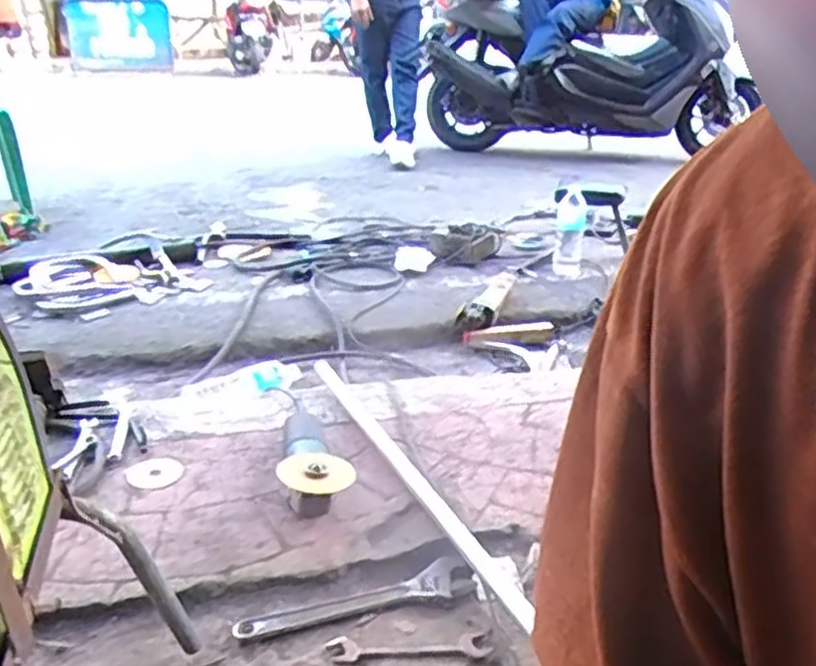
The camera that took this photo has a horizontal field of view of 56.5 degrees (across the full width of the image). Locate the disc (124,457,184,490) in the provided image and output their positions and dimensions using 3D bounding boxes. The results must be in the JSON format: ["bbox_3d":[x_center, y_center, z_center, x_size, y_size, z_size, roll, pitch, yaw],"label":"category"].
[{"bbox_3d":[-0.362,0.199,1.086,0.077,0.005,0.068,-11,37,-32],"label":"disc"}]

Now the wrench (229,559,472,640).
[{"bbox_3d":[-0.059,0.312,0.896,0.284,0.014,0.058,-6,23,-17],"label":"wrench"}]

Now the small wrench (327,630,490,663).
[{"bbox_3d":[0.002,0.343,0.831,0.173,0.009,0.036,-1,22,-7],"label":"small wrench"}]

